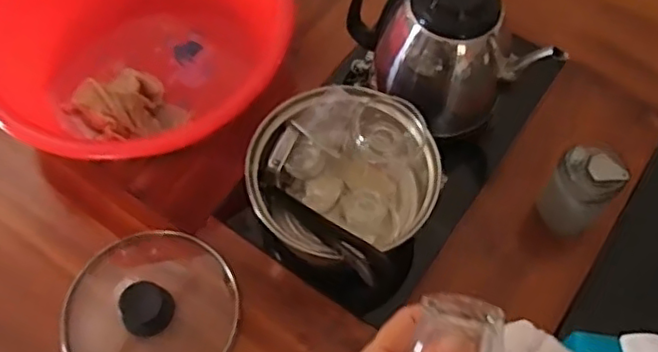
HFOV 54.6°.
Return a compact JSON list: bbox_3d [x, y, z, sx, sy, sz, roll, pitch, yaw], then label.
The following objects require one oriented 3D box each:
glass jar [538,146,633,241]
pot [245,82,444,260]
[{"bbox_3d":[0.226,0.017,0.583,0.053,0.094,0.051,0,63,-1],"label":"glass jar"},{"bbox_3d":[0.011,0.010,0.573,0.162,0.103,0.155,18,64,8],"label":"pot"}]

